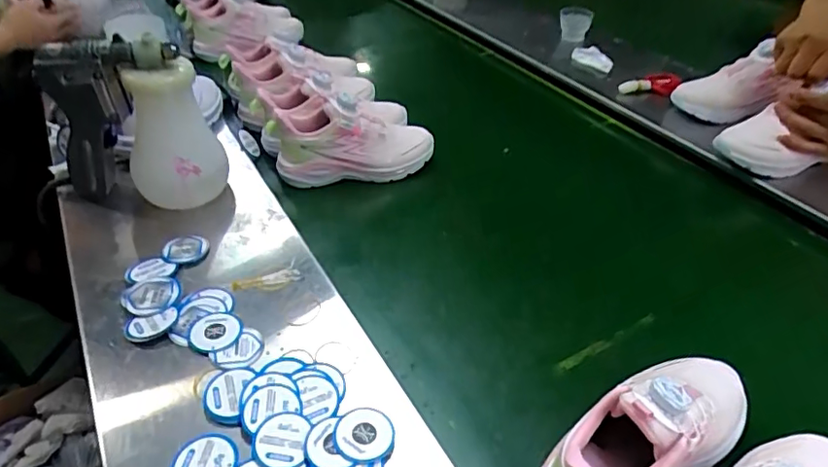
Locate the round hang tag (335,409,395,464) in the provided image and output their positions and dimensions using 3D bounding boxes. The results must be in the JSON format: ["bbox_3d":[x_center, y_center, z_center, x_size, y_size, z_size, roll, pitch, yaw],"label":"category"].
[{"bbox_3d":[-0.039,0.161,0.440,0.044,0.004,0.046,3,38,-3],"label":"round hang tag"}]

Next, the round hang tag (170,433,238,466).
[{"bbox_3d":[-0.162,0.177,0.425,0.048,0.004,0.047,1,40,-1],"label":"round hang tag"}]

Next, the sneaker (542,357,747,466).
[{"bbox_3d":[0.190,0.155,0.426,0.216,0.112,0.074,-26,47,-30],"label":"sneaker"}]

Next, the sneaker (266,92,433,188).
[{"bbox_3d":[-0.083,-0.129,0.756,0.218,0.108,0.100,-3,40,-3],"label":"sneaker"}]

